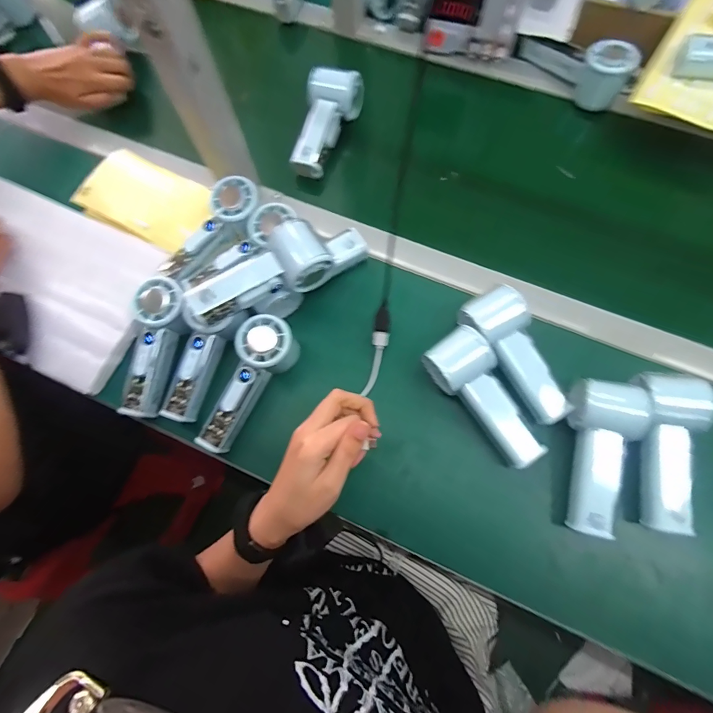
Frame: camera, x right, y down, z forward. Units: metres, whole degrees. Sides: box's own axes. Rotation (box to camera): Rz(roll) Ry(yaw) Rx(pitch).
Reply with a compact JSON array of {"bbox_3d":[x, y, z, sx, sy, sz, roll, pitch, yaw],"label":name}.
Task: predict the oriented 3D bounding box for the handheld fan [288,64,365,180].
[{"bbox_3d":[-0.049,-0.316,0.540,0.062,0.045,0.144,23,90,9],"label":"handheld fan"}]

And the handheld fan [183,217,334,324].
[{"bbox_3d":[-0.097,-0.078,0.413,0.141,0.049,0.060,-40,76,-9],"label":"handheld fan"}]

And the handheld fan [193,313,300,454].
[{"bbox_3d":[-0.116,0.029,0.427,0.060,0.051,0.152,28,93,10],"label":"handheld fan"}]

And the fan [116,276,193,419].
[{"bbox_3d":[-0.219,-0.010,0.432,0.052,0.035,0.149,10,90,5],"label":"fan"}]

